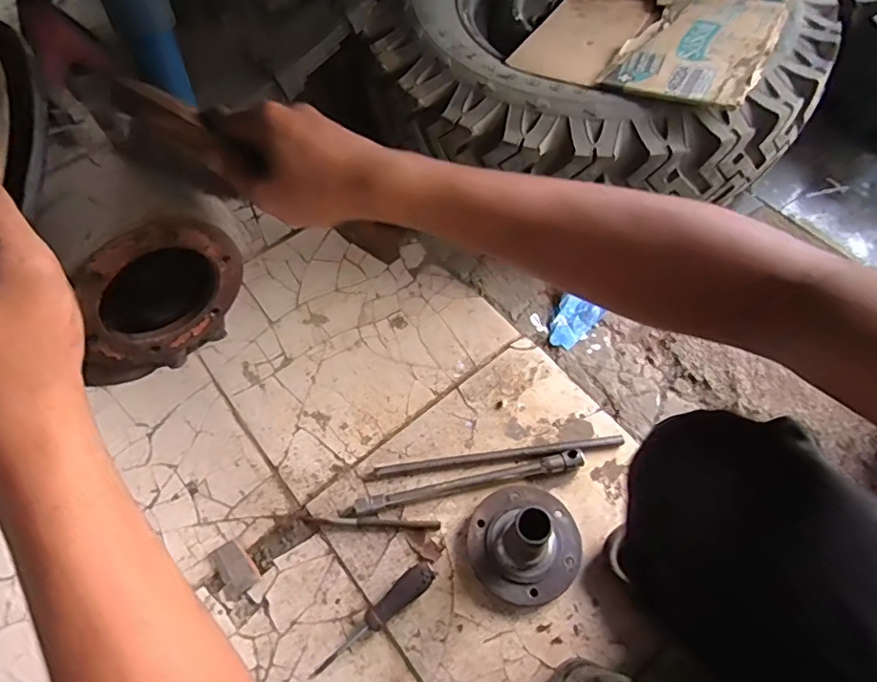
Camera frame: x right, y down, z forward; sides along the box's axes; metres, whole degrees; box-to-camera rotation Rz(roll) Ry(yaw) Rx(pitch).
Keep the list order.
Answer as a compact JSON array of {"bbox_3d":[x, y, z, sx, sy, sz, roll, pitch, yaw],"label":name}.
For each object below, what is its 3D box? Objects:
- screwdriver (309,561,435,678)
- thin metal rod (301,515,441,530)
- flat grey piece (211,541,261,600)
[{"bbox_3d":[-0.077,0.321,0.641,0.168,0.030,0.031,-35,66,-16],"label":"screwdriver"},{"bbox_3d":[-0.086,0.232,0.701,0.175,0.010,0.011,3,60,0],"label":"thin metal rod"},{"bbox_3d":[-0.259,0.287,0.694,0.045,0.009,0.065,-35,67,-20],"label":"flat grey piece"}]

